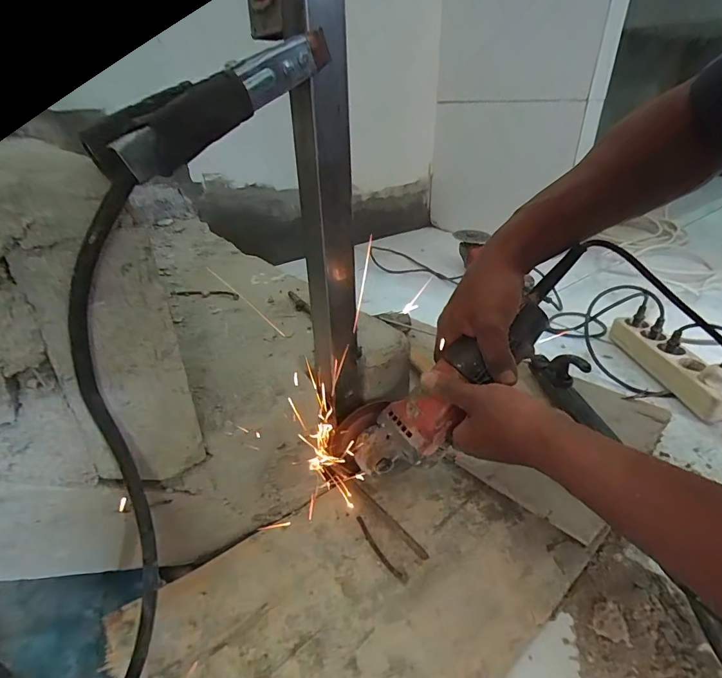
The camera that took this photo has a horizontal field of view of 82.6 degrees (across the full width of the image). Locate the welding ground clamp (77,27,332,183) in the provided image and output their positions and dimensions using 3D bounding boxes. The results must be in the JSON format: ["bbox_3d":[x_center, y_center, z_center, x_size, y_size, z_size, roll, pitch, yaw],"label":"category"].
[{"bbox_3d":[-0.087,-0.148,0.254,0.163,0.031,0.052,-40,44,-17],"label":"welding ground clamp"}]

